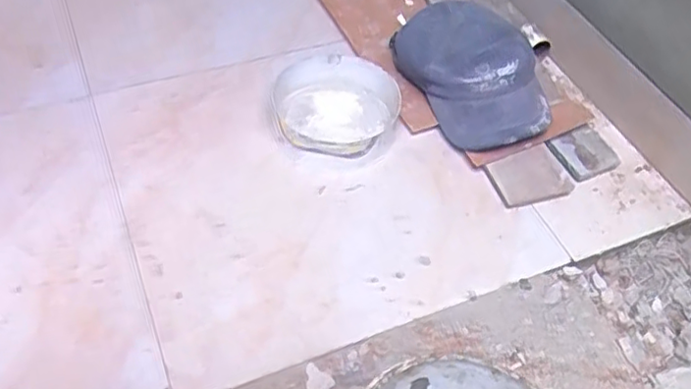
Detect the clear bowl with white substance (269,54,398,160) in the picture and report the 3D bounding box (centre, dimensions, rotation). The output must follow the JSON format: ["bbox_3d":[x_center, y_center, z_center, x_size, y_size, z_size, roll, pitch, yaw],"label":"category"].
[{"bbox_3d":[-0.014,-0.118,0.887,0.166,0.057,0.158,3,50,-3],"label":"clear bowl with white substance"}]

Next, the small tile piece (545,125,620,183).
[{"bbox_3d":[0.321,-0.055,0.870,0.087,0.004,0.070,-22,75,-21],"label":"small tile piece"}]

